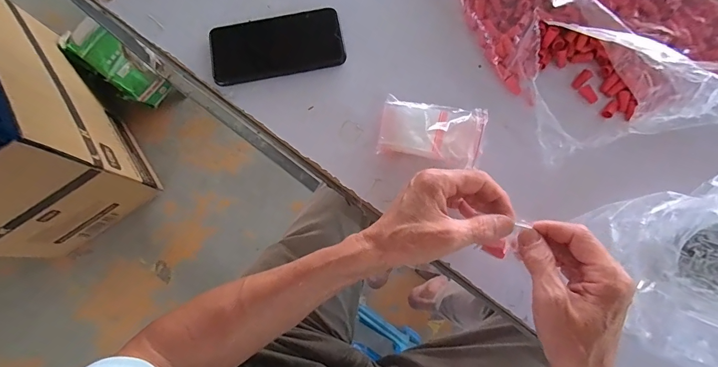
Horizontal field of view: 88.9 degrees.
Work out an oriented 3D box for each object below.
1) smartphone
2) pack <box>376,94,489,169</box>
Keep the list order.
[{"bbox_3d":[-0.099,-0.163,0.438,0.160,0.012,0.077,-12,78,0],"label":"smartphone"},{"bbox_3d":[0.080,-0.059,0.403,0.110,0.021,0.065,10,79,5],"label":"pack"}]

